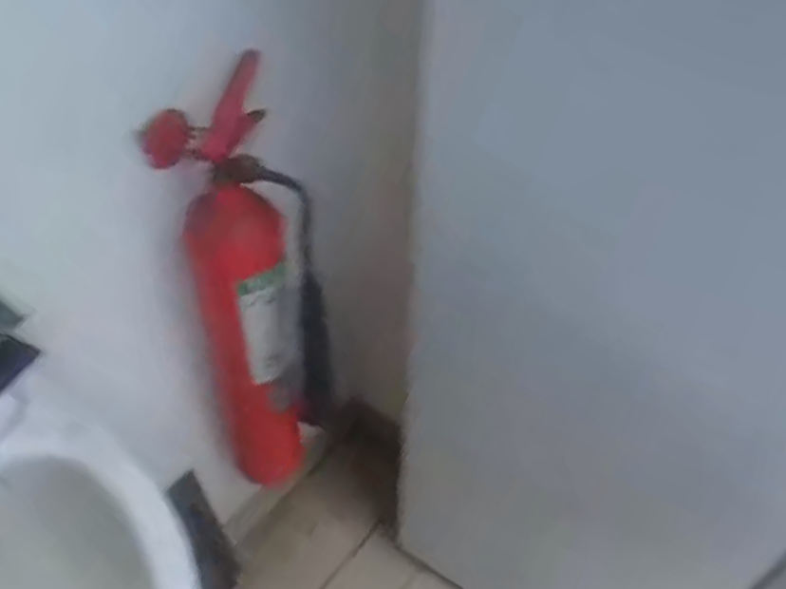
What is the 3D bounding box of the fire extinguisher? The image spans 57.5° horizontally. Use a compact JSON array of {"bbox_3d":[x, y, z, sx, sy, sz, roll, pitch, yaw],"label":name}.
[{"bbox_3d":[-0.187,0.035,0.913,0.146,0.578,0.189,-23,52,-20],"label":"fire extinguisher"}]

